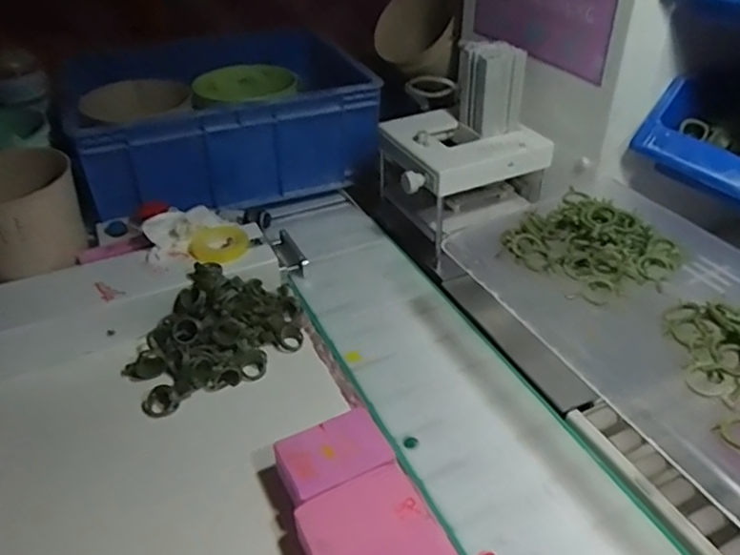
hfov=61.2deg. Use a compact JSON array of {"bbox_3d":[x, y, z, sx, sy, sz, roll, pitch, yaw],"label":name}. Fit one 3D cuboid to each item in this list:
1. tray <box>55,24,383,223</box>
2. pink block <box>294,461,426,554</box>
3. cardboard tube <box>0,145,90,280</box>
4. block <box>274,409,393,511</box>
[{"bbox_3d":[-0.170,-0.179,0.717,0.325,0.135,0.171,-19,40,-22],"label":"tray"},{"bbox_3d":[-0.006,0.148,0.381,0.074,0.024,0.042,-22,41,-25],"label":"pink block"},{"bbox_3d":[-0.315,-0.054,0.550,0.113,0.084,0.102,-10,38,-12],"label":"cardboard tube"},{"bbox_3d":[-0.024,0.122,0.413,0.070,0.029,0.047,-19,40,-22],"label":"block"}]

